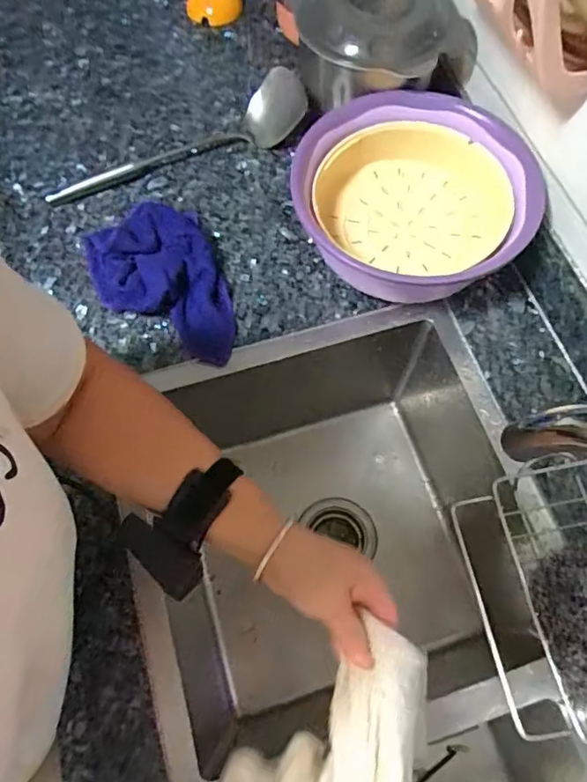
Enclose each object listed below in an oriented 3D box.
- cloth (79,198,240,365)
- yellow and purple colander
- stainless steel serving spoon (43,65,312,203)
[{"bbox_3d":[-0.154,-0.124,0.624,0.140,0.045,0.214,-22,69,-7],"label":"cloth"},{"bbox_3d":[0.134,-0.210,0.626,0.253,0.104,0.255,-1,68,1],"label":"yellow and purple colander"},{"bbox_3d":[-0.157,-0.341,0.709,0.348,0.056,0.103,-14,68,-4],"label":"stainless steel serving spoon"}]

